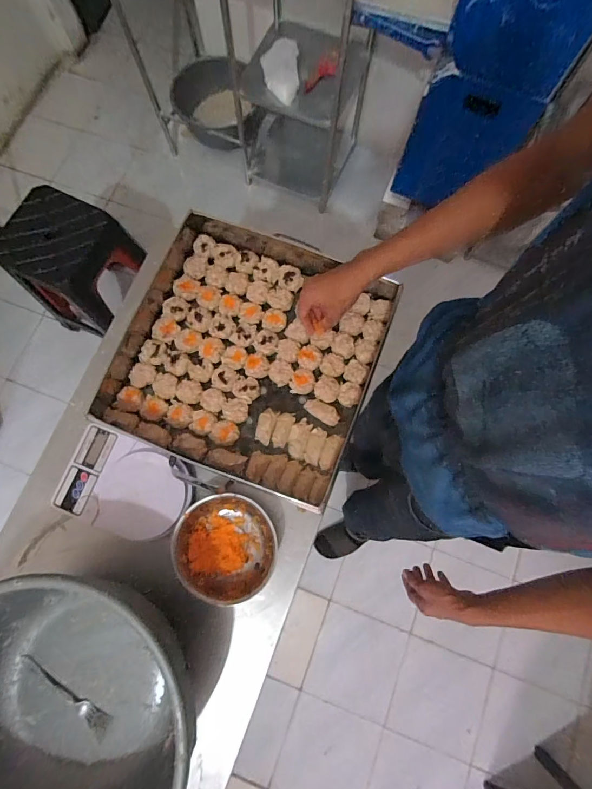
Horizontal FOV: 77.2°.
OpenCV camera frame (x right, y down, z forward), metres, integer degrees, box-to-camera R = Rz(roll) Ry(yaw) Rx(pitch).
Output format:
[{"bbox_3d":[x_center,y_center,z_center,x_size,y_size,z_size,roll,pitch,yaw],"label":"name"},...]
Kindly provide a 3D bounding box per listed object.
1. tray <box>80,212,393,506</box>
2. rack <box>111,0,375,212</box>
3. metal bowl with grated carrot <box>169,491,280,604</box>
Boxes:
[{"bbox_3d":[-0.087,-0.076,0.644,0.427,0.082,0.411,22,78,5],"label":"tray"},{"bbox_3d":[-0.164,-1.254,1.395,0.839,0.904,0.416,16,78,4],"label":"rack"},{"bbox_3d":[-0.112,0.243,0.595,0.157,0.046,0.158,0,77,0],"label":"metal bowl with grated carrot"}]

